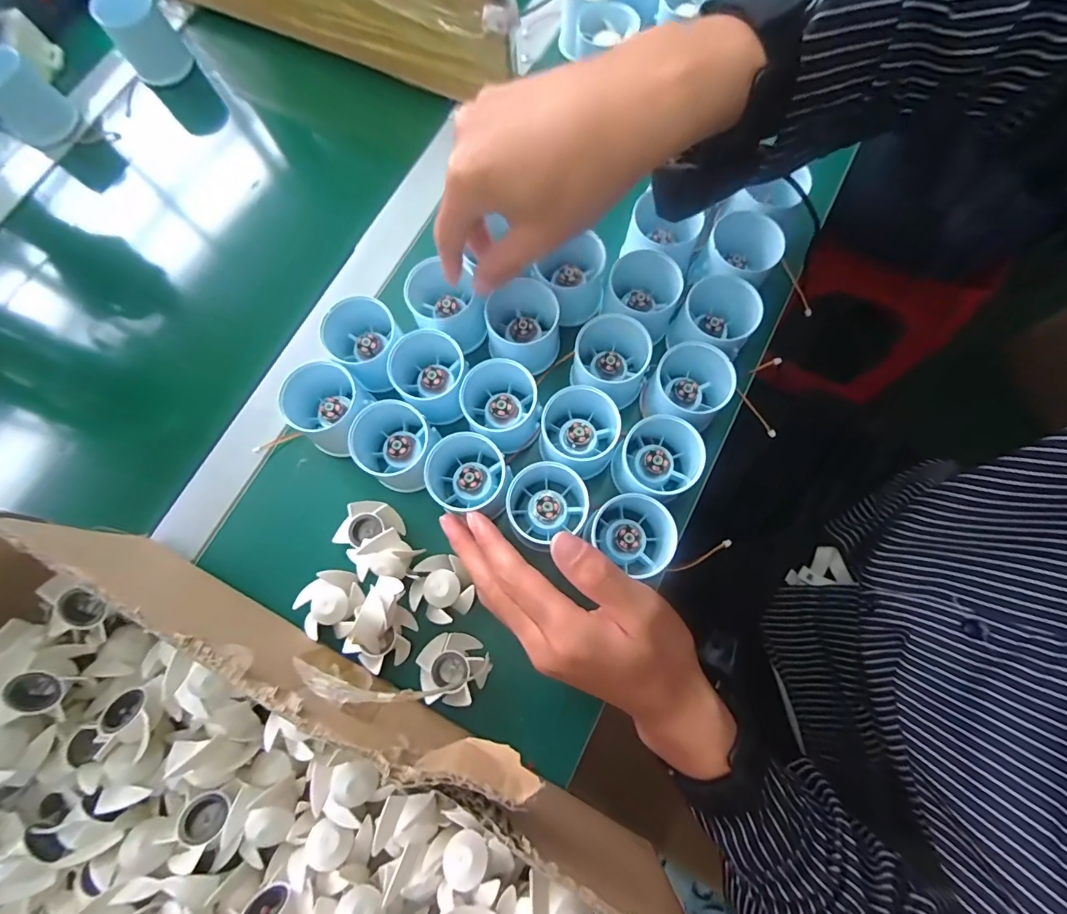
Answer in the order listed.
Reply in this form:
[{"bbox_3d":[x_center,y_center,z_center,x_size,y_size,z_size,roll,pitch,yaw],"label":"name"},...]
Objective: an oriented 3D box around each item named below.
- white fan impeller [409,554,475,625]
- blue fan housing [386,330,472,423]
[{"bbox_3d":[-0.064,0.090,0.318,0.038,0.016,0.043,-25,76,-4],"label":"white fan impeller"},{"bbox_3d":[-0.072,-0.060,0.341,0.052,0.041,0.055,0,76,2],"label":"blue fan housing"}]

